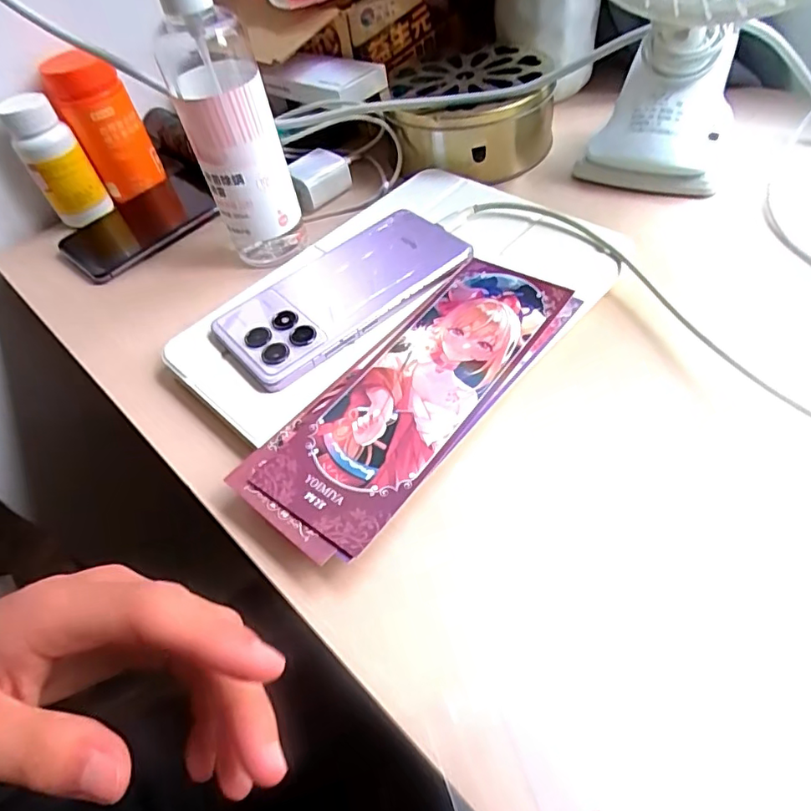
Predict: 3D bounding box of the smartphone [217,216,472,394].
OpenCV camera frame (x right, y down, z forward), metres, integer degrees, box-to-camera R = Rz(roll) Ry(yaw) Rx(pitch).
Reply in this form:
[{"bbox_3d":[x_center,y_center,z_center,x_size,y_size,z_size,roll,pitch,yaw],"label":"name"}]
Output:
[{"bbox_3d":[-0.039,-0.073,0.333,0.154,0.010,0.075,-38,54,-20],"label":"smartphone"}]

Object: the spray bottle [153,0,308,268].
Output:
[{"bbox_3d":[-0.114,-0.190,0.343,0.055,0.202,0.087,-22,50,-9],"label":"spray bottle"}]

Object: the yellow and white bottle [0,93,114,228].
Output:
[{"bbox_3d":[-0.280,-0.193,0.440,0.045,0.090,0.054,-29,56,-14],"label":"yellow and white bottle"}]

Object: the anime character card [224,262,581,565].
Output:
[{"bbox_3d":[0.007,-0.010,0.286,0.077,0.005,0.198,31,62,29],"label":"anime character card"}]

